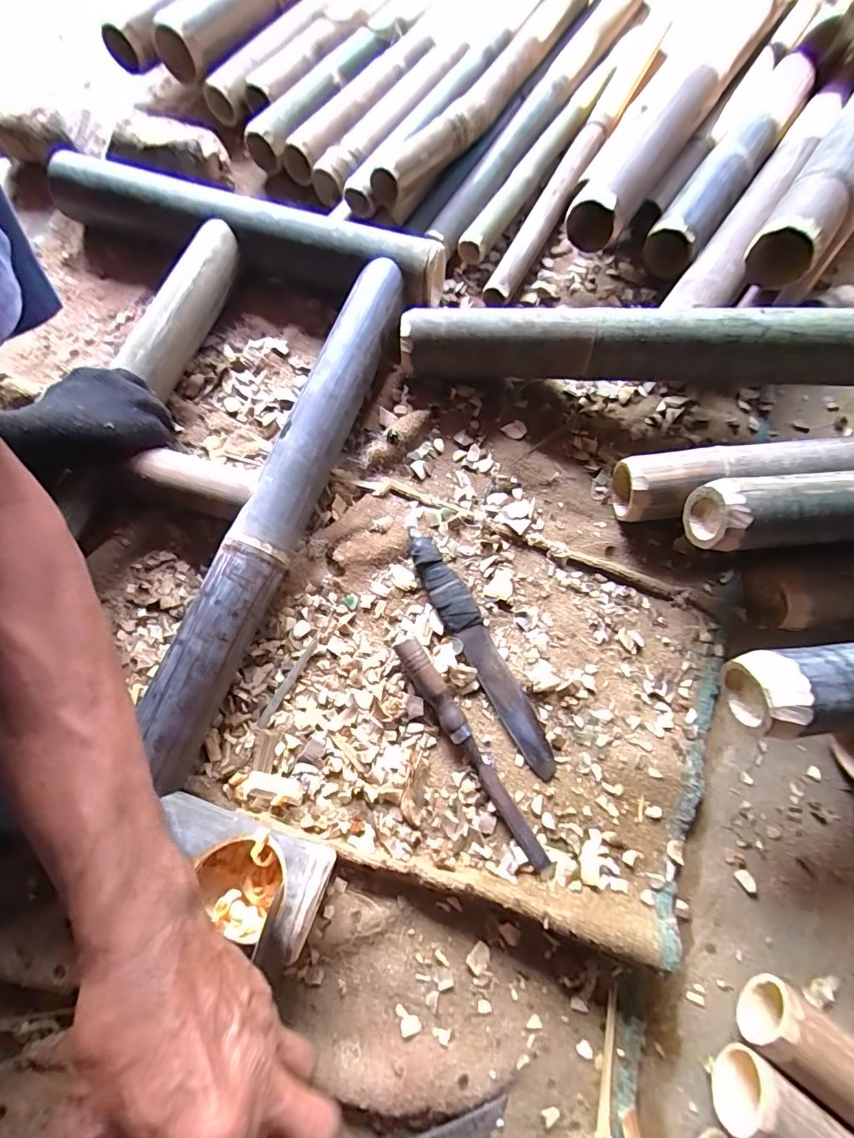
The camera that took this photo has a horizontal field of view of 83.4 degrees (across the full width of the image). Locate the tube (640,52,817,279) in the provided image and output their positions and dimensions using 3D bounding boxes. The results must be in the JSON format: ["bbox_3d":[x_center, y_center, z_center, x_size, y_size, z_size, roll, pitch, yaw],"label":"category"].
[{"bbox_3d":[0.427,-0.568,0.654,0.068,0.060,0.445,34,75,10],"label":"tube"}]

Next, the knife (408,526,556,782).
[{"bbox_3d":[0.052,0.077,0.475,0.036,0.022,0.264,-27,74,-9],"label":"knife"}]

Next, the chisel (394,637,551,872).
[{"bbox_3d":[0.042,0.167,0.445,0.023,0.028,0.232,-32,75,-10],"label":"chisel"}]

